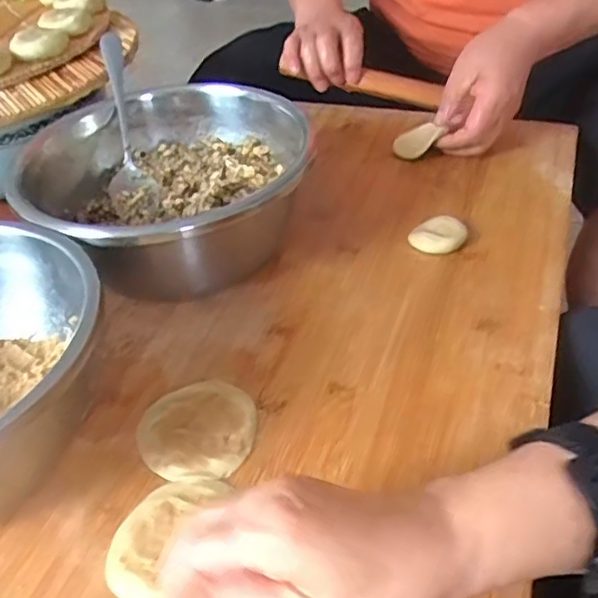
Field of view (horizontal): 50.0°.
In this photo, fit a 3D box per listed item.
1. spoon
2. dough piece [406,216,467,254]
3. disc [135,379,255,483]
[{"bbox_3d":[-0.164,-0.164,0.606,0.041,0.030,0.182,-9,80,-5],"label":"spoon"},{"bbox_3d":[0.124,-0.057,0.568,0.047,0.012,0.040,-30,47,-25],"label":"dough piece"},{"bbox_3d":[-0.069,0.087,0.433,0.076,0.007,0.077,-3,42,3],"label":"disc"}]

